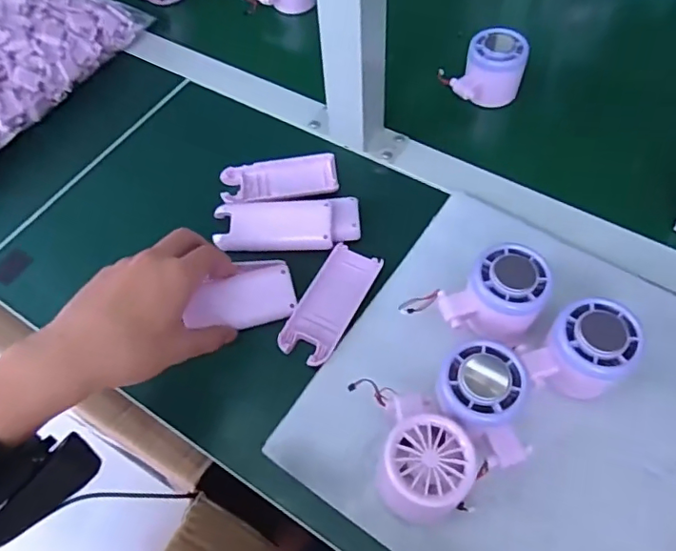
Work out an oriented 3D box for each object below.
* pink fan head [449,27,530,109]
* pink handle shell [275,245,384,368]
[{"bbox_3d":[0.152,-0.200,0.531,0.058,0.047,0.066,26,65,18],"label":"pink fan head"},{"bbox_3d":[-0.005,0.024,0.431,0.043,0.016,0.102,24,64,17],"label":"pink handle shell"}]

